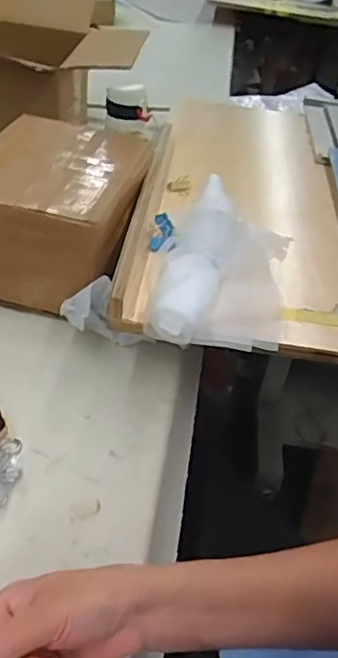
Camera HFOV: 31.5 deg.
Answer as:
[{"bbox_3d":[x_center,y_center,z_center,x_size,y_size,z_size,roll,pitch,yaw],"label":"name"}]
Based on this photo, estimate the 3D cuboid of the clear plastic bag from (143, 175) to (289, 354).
[{"bbox_3d":[0.070,-0.089,0.727,0.151,0.057,0.313,13,38,5],"label":"clear plastic bag"}]

